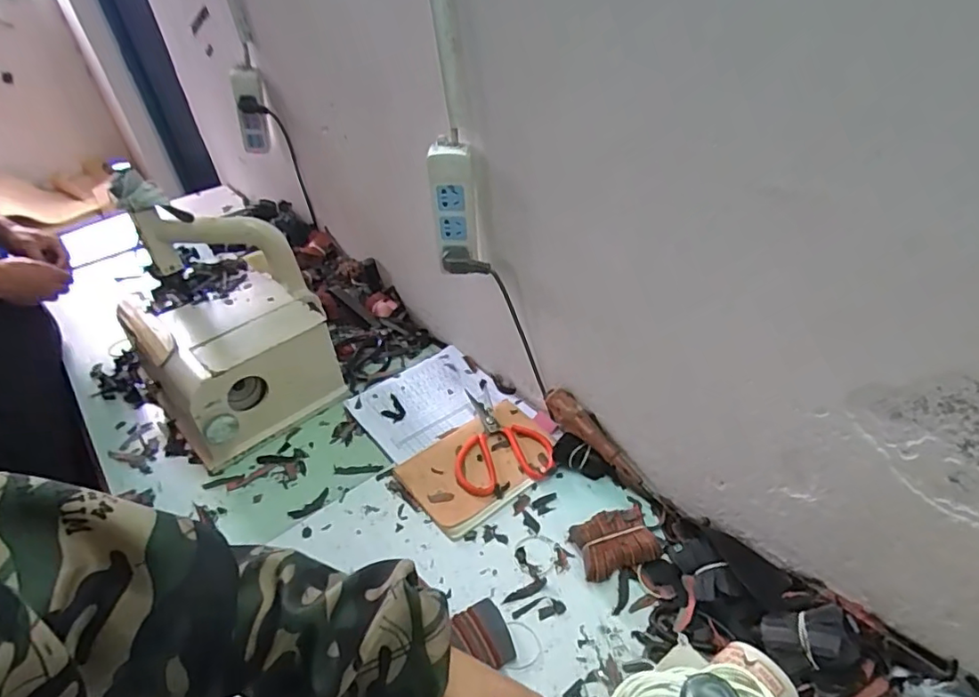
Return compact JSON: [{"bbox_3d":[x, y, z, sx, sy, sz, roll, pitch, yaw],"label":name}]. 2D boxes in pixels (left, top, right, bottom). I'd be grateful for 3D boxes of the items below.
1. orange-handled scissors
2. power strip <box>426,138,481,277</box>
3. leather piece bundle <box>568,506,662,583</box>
[{"bbox_3d":[0.002,0.122,0.829,0.135,0.018,0.195,-16,40,-12],"label":"orange-handled scissors"},{"bbox_3d":[-0.045,-0.182,0.729,0.054,0.153,0.036,-11,39,-6],"label":"power strip"},{"bbox_3d":[0.147,0.230,0.677,0.091,0.031,0.065,-14,40,-10],"label":"leather piece bundle"}]

